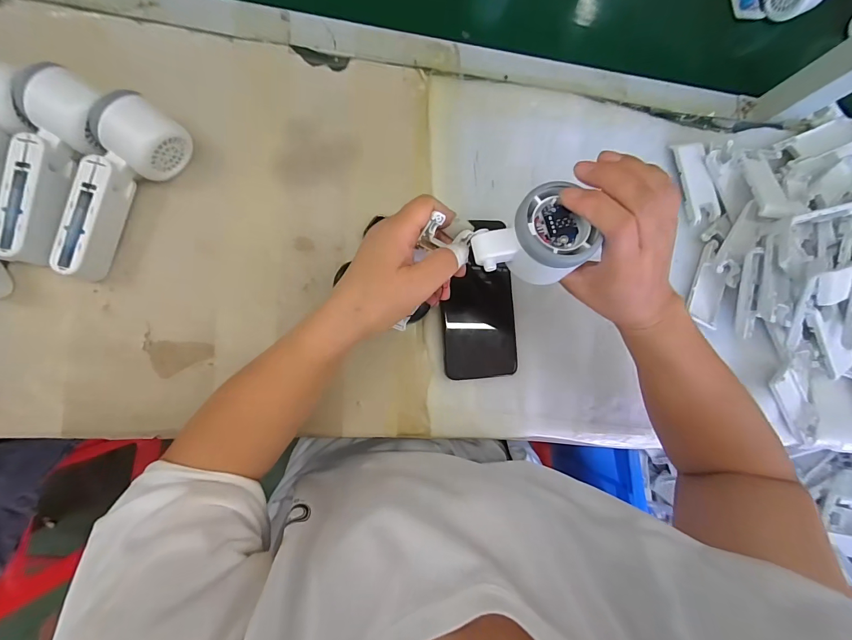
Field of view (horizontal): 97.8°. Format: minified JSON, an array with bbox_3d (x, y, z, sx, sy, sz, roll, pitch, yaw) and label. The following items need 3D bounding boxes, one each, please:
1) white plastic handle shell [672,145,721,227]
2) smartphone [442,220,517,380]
[{"bbox_3d":[0.333,-0.170,0.456,0.040,0.011,0.097,-15,89,-10],"label":"white plastic handle shell"},{"bbox_3d":[0.056,-0.022,0.391,0.077,0.015,0.162,-1,87,-10],"label":"smartphone"}]

